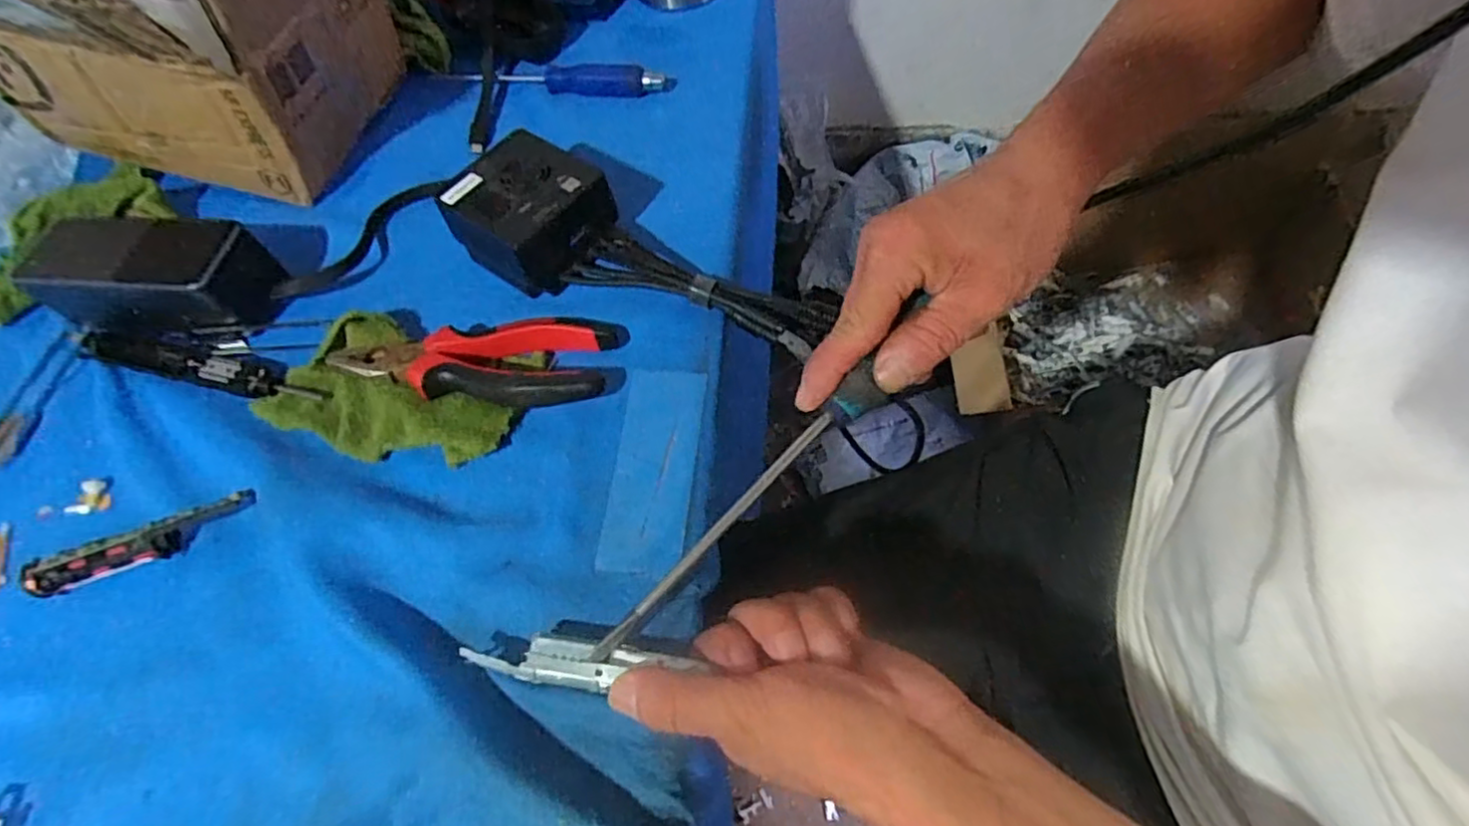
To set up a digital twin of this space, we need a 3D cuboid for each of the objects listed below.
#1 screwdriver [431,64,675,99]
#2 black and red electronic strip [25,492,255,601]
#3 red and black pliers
[{"bbox_3d":[-0.137,-0.255,0.498,0.183,0.017,0.024,7,60,10],"label":"screwdriver"},{"bbox_3d":[-0.296,0.064,0.329,0.107,0.016,0.018,-20,59,-6],"label":"black and red electronic strip"},{"bbox_3d":[-0.142,-0.024,0.362,0.147,0.022,0.060,-11,59,-1],"label":"red and black pliers"}]

